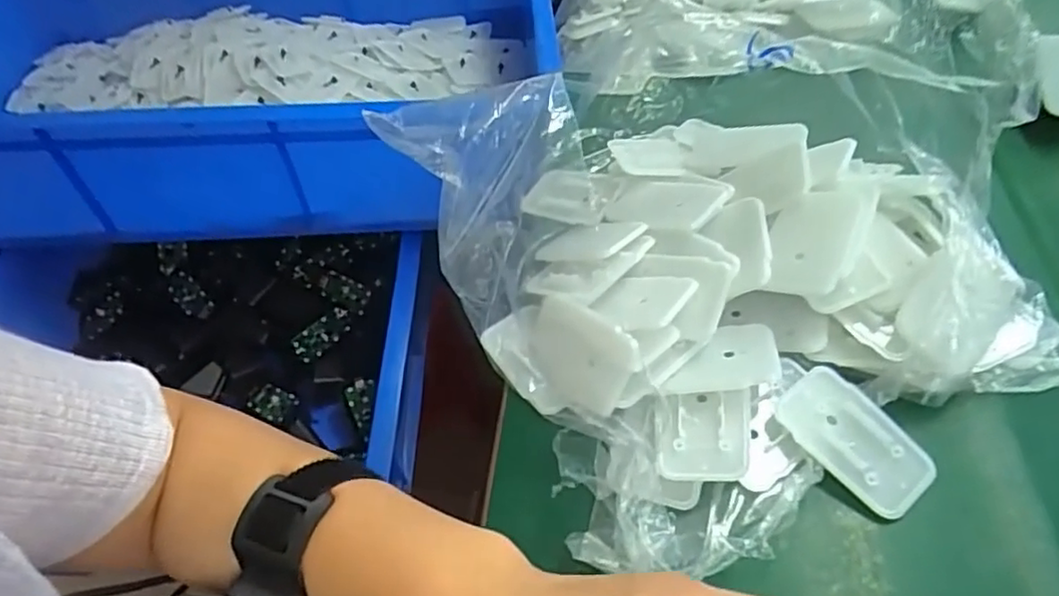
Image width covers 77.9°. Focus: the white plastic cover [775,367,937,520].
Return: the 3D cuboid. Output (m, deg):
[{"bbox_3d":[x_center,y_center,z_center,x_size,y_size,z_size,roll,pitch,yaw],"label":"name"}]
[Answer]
[{"bbox_3d":[0.152,0.065,0.304,0.043,0.011,0.069,-33,55,-21],"label":"white plastic cover"}]

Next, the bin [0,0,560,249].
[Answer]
[{"bbox_3d":[-0.303,-0.245,0.677,0.640,0.157,0.372,-4,50,1],"label":"bin"}]

